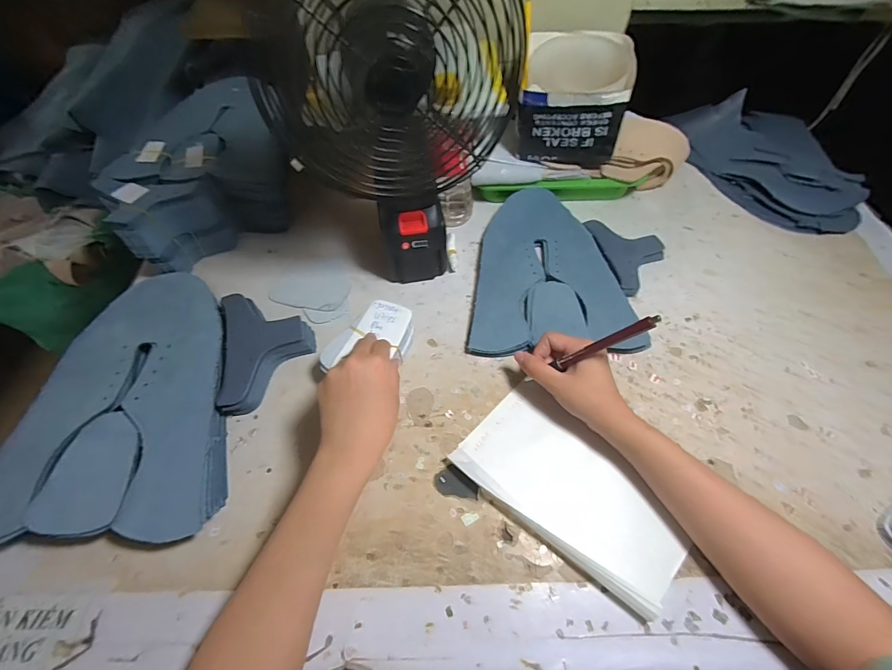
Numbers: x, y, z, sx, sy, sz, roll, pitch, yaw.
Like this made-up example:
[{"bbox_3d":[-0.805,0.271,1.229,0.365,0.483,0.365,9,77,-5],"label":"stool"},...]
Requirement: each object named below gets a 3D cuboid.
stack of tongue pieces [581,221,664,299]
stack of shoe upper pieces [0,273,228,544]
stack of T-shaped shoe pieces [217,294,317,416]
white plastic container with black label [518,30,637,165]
[{"bbox_3d":[0.241,-0.109,0.507,0.078,0.014,0.121,-10,59,-9],"label":"stack of tongue pieces"},{"bbox_3d":[-0.312,0.054,0.408,0.190,0.035,0.284,-1,58,-3],"label":"stack of shoe upper pieces"},{"bbox_3d":[-0.200,0.013,0.443,0.093,0.031,0.141,-10,59,-9],"label":"stack of T-shaped shoe pieces"},{"bbox_3d":[0.170,-0.318,0.530,0.131,0.106,0.140,7,58,6],"label":"white plastic container with black label"}]

